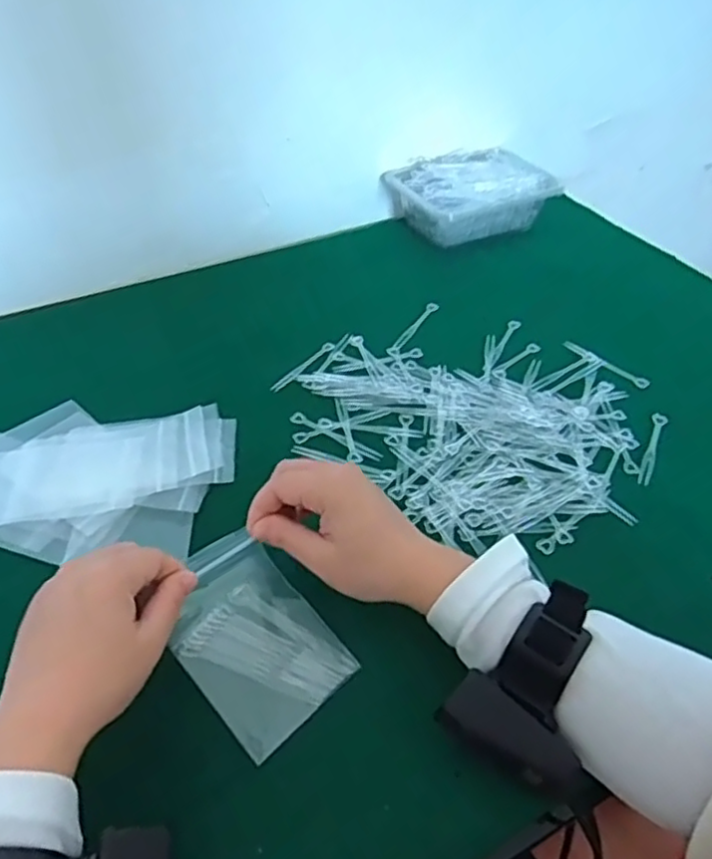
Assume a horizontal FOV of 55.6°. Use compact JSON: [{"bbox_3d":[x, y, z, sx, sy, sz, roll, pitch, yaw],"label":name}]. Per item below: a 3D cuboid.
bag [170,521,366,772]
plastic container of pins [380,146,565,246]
[{"bbox_3d":[-0.064,0.123,0.405,0.080,0.008,0.117,-33,71,-33],"label":"bag"},{"bbox_3d":[0.135,-0.273,0.794,0.166,0.064,0.127,-22,48,-22],"label":"plastic container of pins"}]

